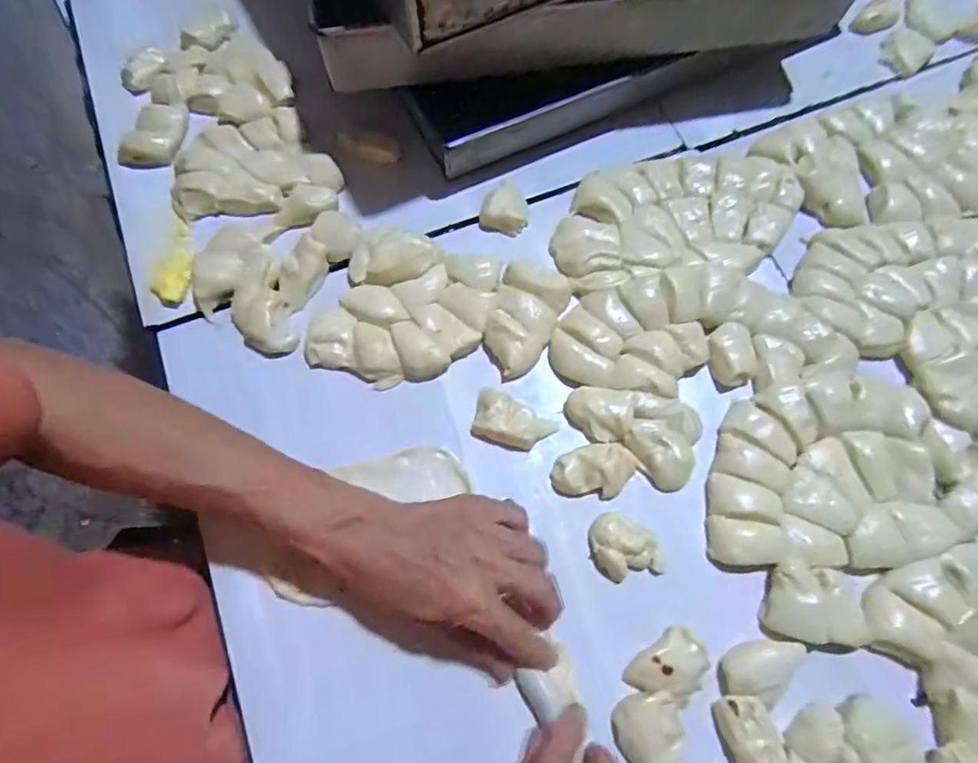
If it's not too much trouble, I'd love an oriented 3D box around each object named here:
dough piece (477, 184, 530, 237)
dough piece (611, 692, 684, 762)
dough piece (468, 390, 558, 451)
[{"bbox_3d":[0.014,-0.149,0.467,0.041,0.020,0.040,13,70,5],"label":"dough piece"},{"bbox_3d":[0.100,0.220,0.339,0.040,0.013,0.049,-12,70,-4],"label":"dough piece"},{"bbox_3d":[0.016,0.032,0.407,0.060,0.014,0.035,26,72,10],"label":"dough piece"}]

